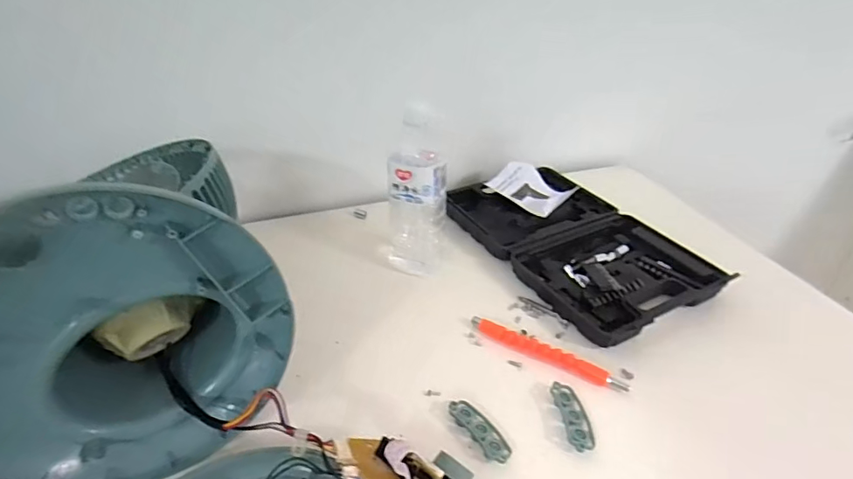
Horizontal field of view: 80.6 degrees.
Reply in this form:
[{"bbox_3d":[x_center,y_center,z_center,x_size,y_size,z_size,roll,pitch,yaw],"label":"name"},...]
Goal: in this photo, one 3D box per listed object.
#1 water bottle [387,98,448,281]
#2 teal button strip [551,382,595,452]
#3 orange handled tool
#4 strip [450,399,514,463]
[{"bbox_3d":[-0.011,-0.059,0.606,0.066,0.208,0.062,2,34,-1],"label":"water bottle"},{"bbox_3d":[0.137,0.163,0.468,0.027,0.008,0.068,-4,35,-8],"label":"teal button strip"},{"bbox_3d":[0.124,0.118,0.528,0.168,0.010,0.019,21,38,25],"label":"orange handled tool"},{"bbox_3d":[0.050,0.171,0.454,0.028,0.009,0.068,-22,41,-31],"label":"strip"}]

